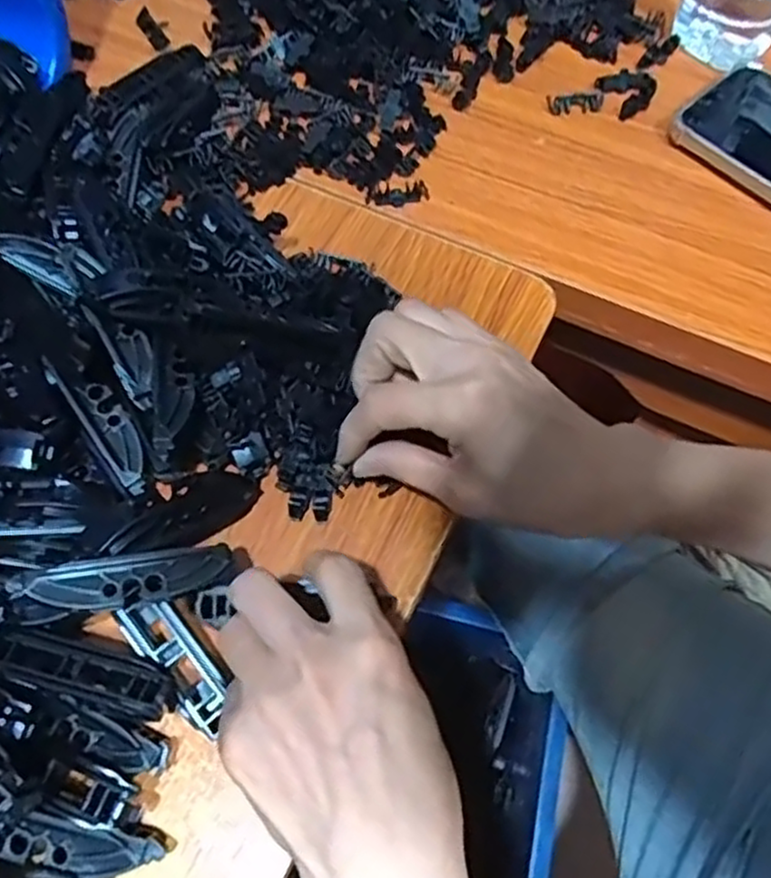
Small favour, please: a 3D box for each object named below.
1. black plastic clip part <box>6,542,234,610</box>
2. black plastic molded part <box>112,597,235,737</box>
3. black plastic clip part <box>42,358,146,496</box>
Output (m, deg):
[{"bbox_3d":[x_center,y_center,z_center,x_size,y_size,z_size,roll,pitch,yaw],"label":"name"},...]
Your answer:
[{"bbox_3d":[-0.100,0.055,0.279,0.078,0.013,0.019,-6,65,-21],"label":"black plastic clip part"},{"bbox_3d":[-0.083,0.089,0.293,0.022,0.015,0.059,-38,87,-17],"label":"black plastic molded part"},{"bbox_3d":[-0.129,-0.010,0.328,0.020,0.006,0.074,-38,84,-17],"label":"black plastic clip part"}]

